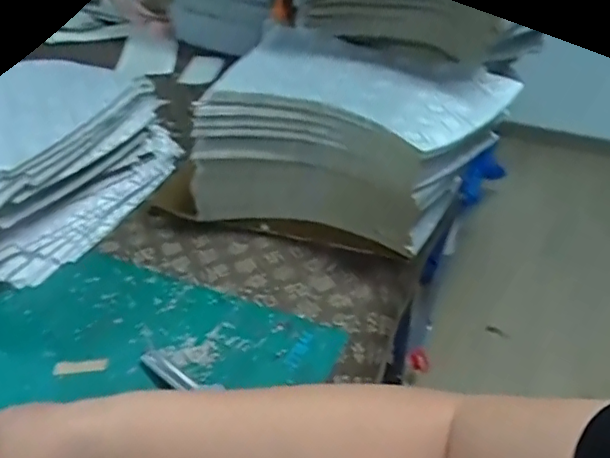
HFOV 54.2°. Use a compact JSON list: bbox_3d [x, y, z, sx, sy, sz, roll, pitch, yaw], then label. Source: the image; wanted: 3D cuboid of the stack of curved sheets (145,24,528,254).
[{"bbox_3d":[0.039,-0.095,0.696,0.332,0.171,0.232,18,37,24],"label":"stack of curved sheets"}]

